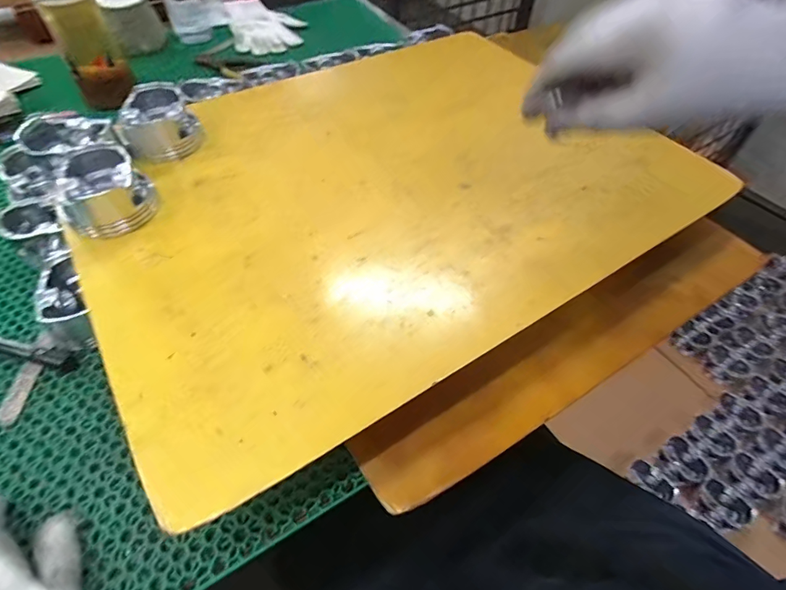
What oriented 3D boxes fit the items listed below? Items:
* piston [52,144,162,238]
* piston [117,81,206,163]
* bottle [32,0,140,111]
[{"bbox_3d":[-0.291,-0.108,0.439,0.083,0.049,0.083,-30,58,-24],"label":"piston"},{"bbox_3d":[-0.273,-0.206,0.510,0.082,0.052,0.083,-21,55,-18],"label":"piston"},{"bbox_3d":[-0.429,-0.368,0.614,0.082,0.171,0.068,-25,56,-21],"label":"bottle"}]

